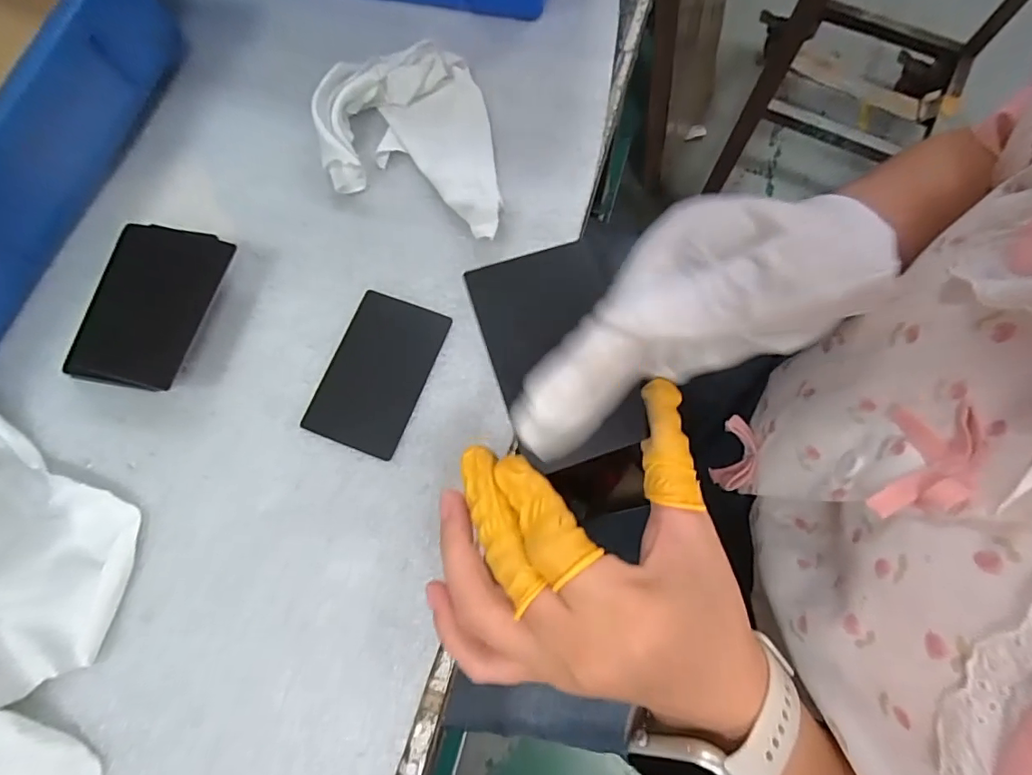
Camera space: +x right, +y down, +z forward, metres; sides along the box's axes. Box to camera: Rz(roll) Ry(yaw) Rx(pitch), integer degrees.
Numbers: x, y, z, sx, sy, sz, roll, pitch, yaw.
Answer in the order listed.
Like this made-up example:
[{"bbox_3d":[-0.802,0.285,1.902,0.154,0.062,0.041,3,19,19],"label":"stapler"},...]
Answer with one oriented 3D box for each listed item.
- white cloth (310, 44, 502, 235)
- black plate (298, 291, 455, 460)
[{"bbox_3d":[-0.062,-0.138,0.300,0.096,0.030,0.120,-7,74,-2],"label":"white cloth"},{"bbox_3d":[-0.075,-0.010,0.278,0.052,0.004,0.085,20,75,6],"label":"black plate"}]

